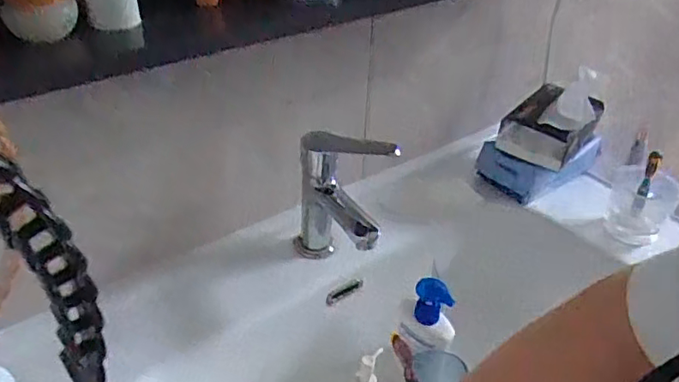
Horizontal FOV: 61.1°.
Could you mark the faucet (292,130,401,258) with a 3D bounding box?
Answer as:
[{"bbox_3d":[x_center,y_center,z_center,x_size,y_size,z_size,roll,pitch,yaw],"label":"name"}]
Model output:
[{"bbox_3d":[-0.004,0.020,0.686,0.129,0.162,0.089,18,39,21],"label":"faucet"}]

